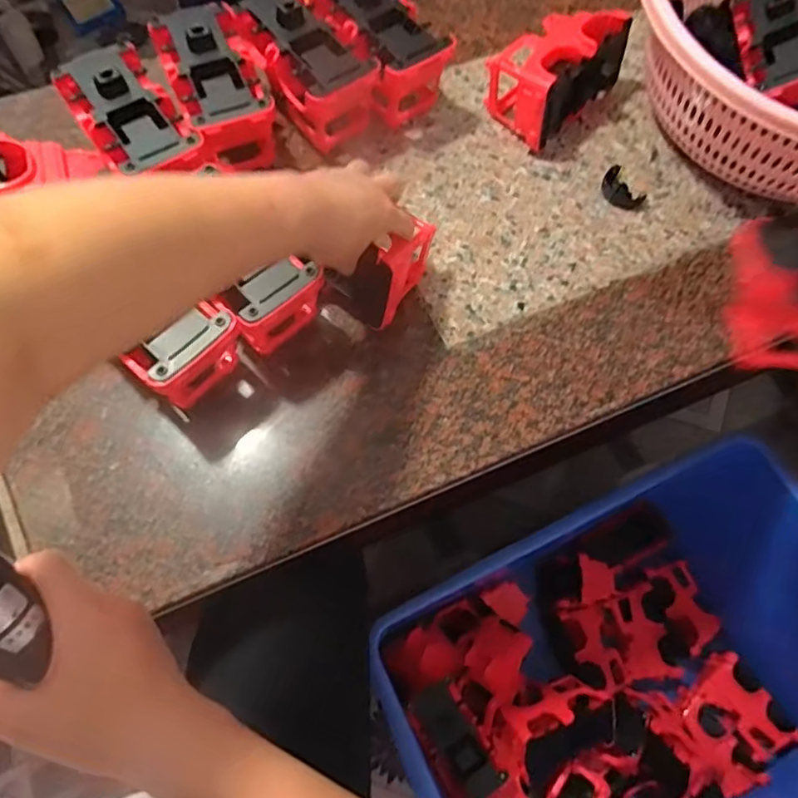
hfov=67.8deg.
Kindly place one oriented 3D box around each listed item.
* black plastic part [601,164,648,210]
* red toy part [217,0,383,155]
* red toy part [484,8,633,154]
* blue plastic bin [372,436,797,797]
[{"bbox_3d":[0.231,-0.218,0.619,0.033,0.009,0.049,-35,72,-16],"label":"black plastic part"},{"bbox_3d":[-0.095,-0.331,0.600,0.082,0.094,0.152,-38,73,-16],"label":"red toy part"},{"bbox_3d":[0.169,-0.351,0.634,0.159,0.082,0.093,-40,74,-17],"label":"red toy part"},{"bbox_3d":[0.326,0.417,0.810,0.559,0.376,0.488,-23,70,-12],"label":"blue plastic bin"}]

